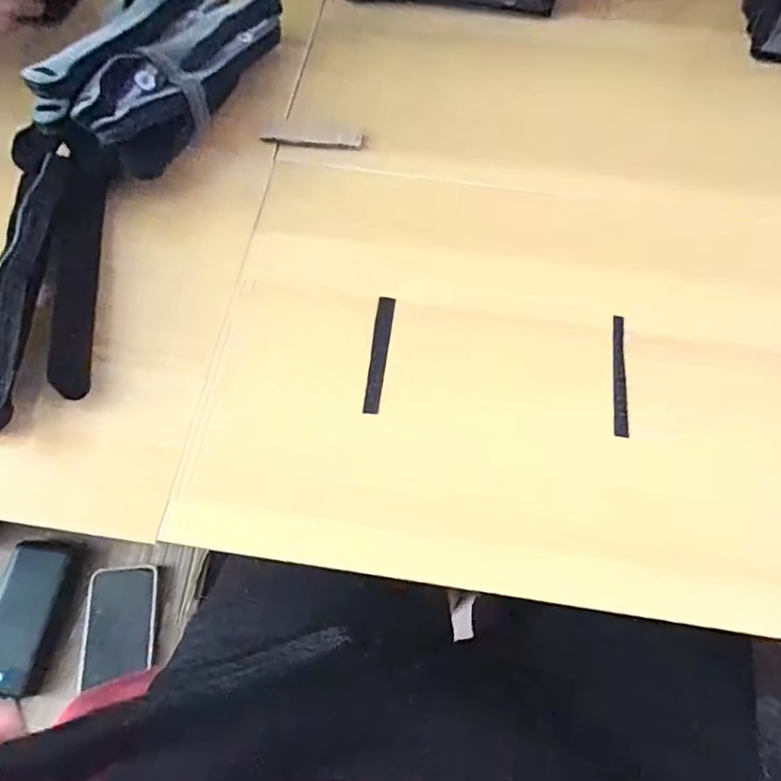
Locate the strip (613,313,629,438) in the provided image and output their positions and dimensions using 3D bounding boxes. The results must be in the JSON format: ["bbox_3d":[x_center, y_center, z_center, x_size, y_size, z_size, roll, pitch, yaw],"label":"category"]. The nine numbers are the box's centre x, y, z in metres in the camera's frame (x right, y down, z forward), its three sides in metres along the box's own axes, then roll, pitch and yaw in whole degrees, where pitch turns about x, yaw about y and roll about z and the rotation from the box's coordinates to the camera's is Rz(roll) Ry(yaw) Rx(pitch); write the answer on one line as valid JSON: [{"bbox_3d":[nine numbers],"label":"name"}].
[{"bbox_3d":[0.152,-0.011,0.361,0.009,0.006,0.085,7,67,1],"label":"strip"}]

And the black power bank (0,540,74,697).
[{"bbox_3d":[-0.412,0.250,0.610,0.073,0.021,0.154,9,67,2],"label":"black power bank"}]

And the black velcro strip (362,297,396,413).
[{"bbox_3d":[-0.007,-0.024,0.366,0.011,0.004,0.084,10,70,-5],"label":"black velcro strip"}]

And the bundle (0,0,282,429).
[{"bbox_3d":[-0.205,-0.165,0.379,0.117,0.066,0.386,16,67,5],"label":"bundle"}]

